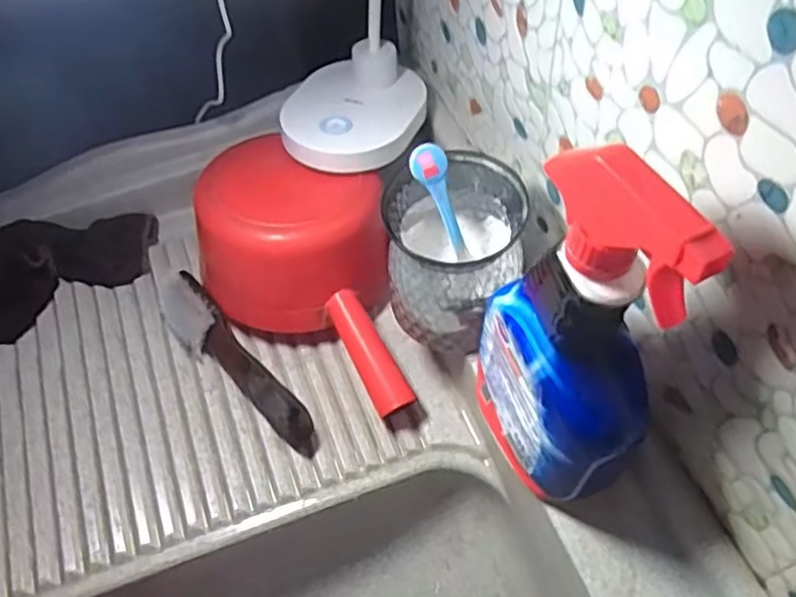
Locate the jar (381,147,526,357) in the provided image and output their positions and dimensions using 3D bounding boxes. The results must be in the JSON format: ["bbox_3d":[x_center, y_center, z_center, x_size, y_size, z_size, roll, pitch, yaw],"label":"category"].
[{"bbox_3d":[0.043,-0.033,0.513,0.094,0.107,0.101,-2,56,3],"label":"jar"}]

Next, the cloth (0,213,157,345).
[{"bbox_3d":[-0.342,-0.026,0.636,0.224,0.018,0.105,-34,85,-21],"label":"cloth"}]

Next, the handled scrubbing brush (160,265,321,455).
[{"bbox_3d":[-0.143,0.056,0.584,0.041,0.047,0.196,-37,61,-18],"label":"handled scrubbing brush"}]

